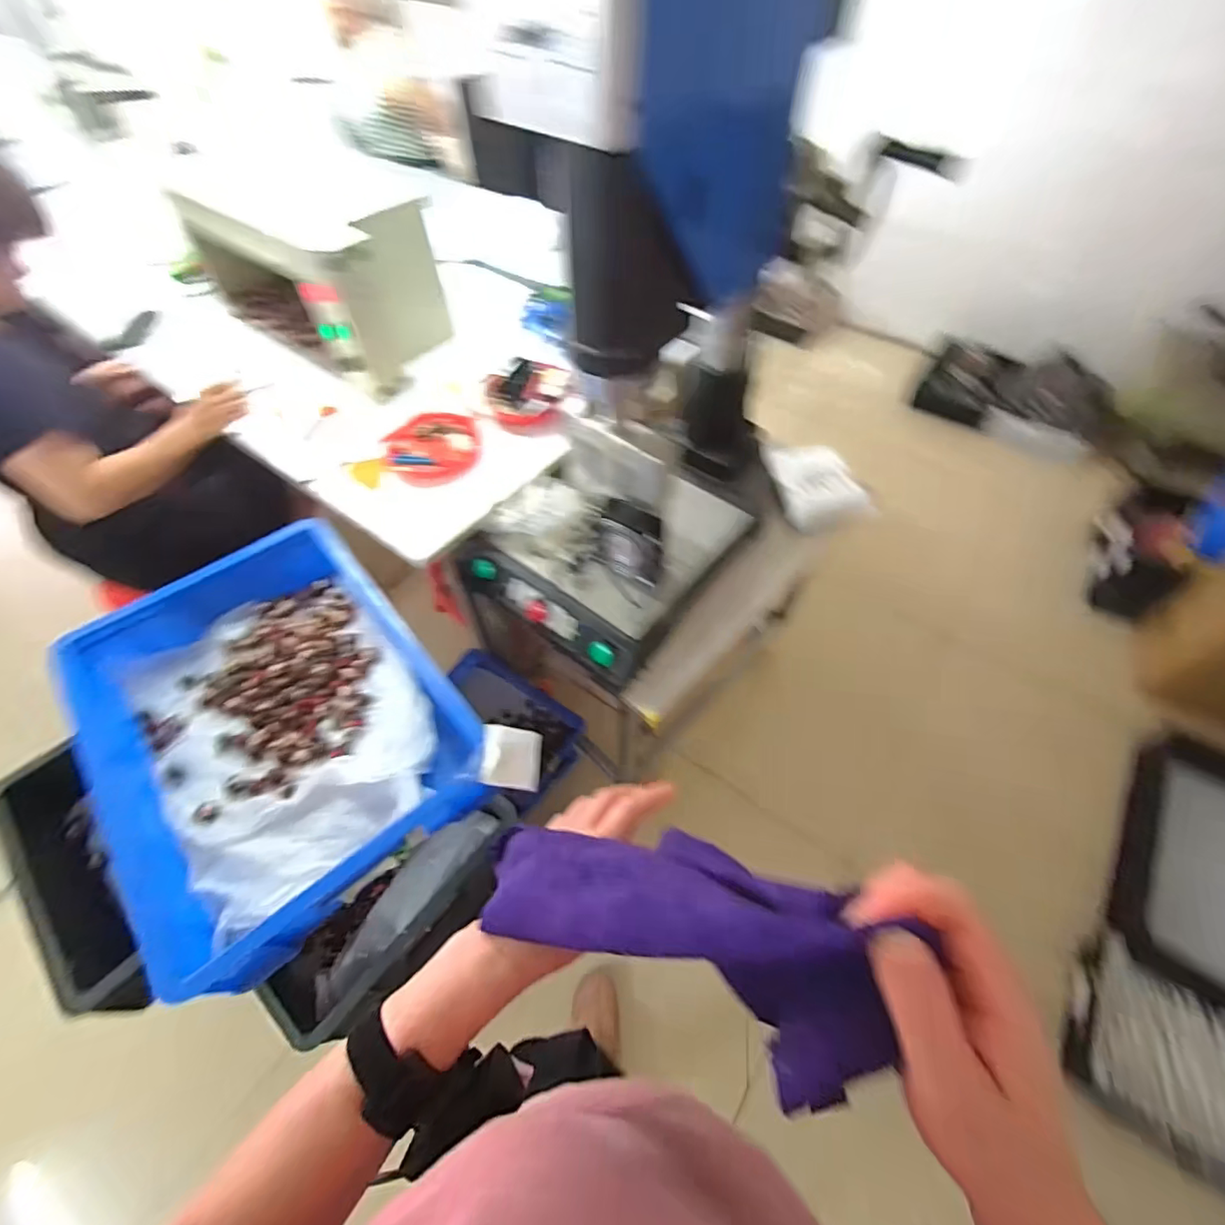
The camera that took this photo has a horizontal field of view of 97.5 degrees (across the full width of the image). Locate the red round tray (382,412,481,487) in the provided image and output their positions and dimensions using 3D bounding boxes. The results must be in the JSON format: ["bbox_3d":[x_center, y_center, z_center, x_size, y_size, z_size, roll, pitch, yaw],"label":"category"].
[{"bbox_3d":[-0.322,-0.299,0.971,0.160,0.027,0.173,0,56,0],"label":"red round tray"}]

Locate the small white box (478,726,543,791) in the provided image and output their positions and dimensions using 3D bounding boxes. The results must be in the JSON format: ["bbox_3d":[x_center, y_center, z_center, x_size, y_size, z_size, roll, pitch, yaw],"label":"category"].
[{"bbox_3d":[-0.134,0.194,0.717,0.018,0.086,0.076,-19,58,42],"label":"small white box"}]

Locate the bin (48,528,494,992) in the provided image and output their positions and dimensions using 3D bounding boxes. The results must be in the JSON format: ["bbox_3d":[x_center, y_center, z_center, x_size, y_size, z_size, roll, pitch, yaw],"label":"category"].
[{"bbox_3d":[-0.480,0.149,0.777,0.405,0.118,0.569,-36,63,-21],"label":"bin"}]

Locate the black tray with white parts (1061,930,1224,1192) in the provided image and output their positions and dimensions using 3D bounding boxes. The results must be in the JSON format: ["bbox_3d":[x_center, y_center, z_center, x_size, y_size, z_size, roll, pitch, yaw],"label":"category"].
[{"bbox_3d":[1.137,0.887,1.023,0.448,0.064,0.297,30,61,19],"label":"black tray with white parts"}]

